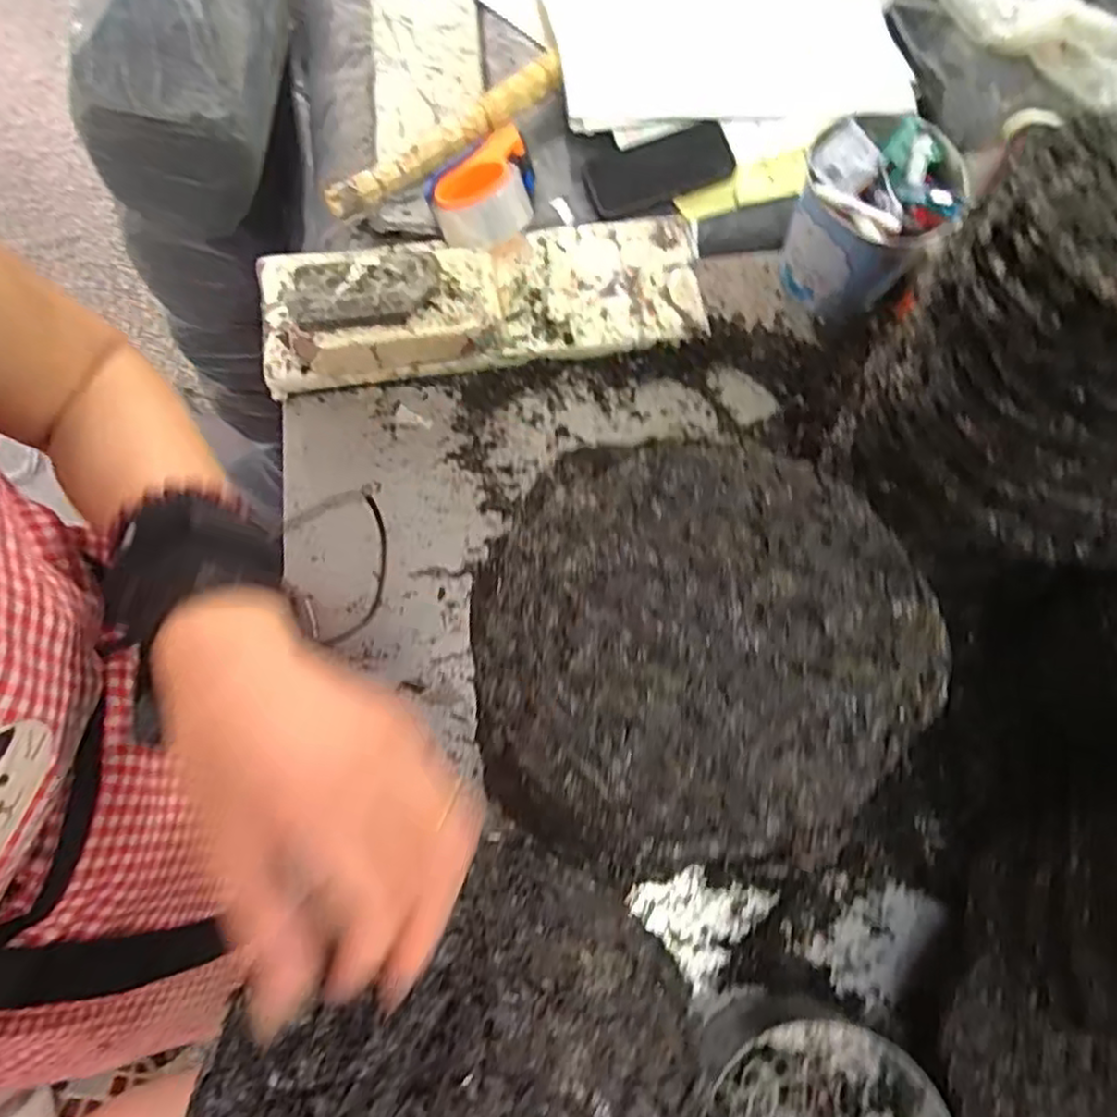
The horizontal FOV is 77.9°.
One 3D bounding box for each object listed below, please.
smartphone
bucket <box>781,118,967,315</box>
[{"bbox_3d":[0.113,-0.440,0.785,0.160,0.014,0.068,-14,99,8],"label":"smartphone"},{"bbox_3d":[0.312,-0.349,0.734,0.138,0.143,0.170,32,75,9],"label":"bucket"}]

